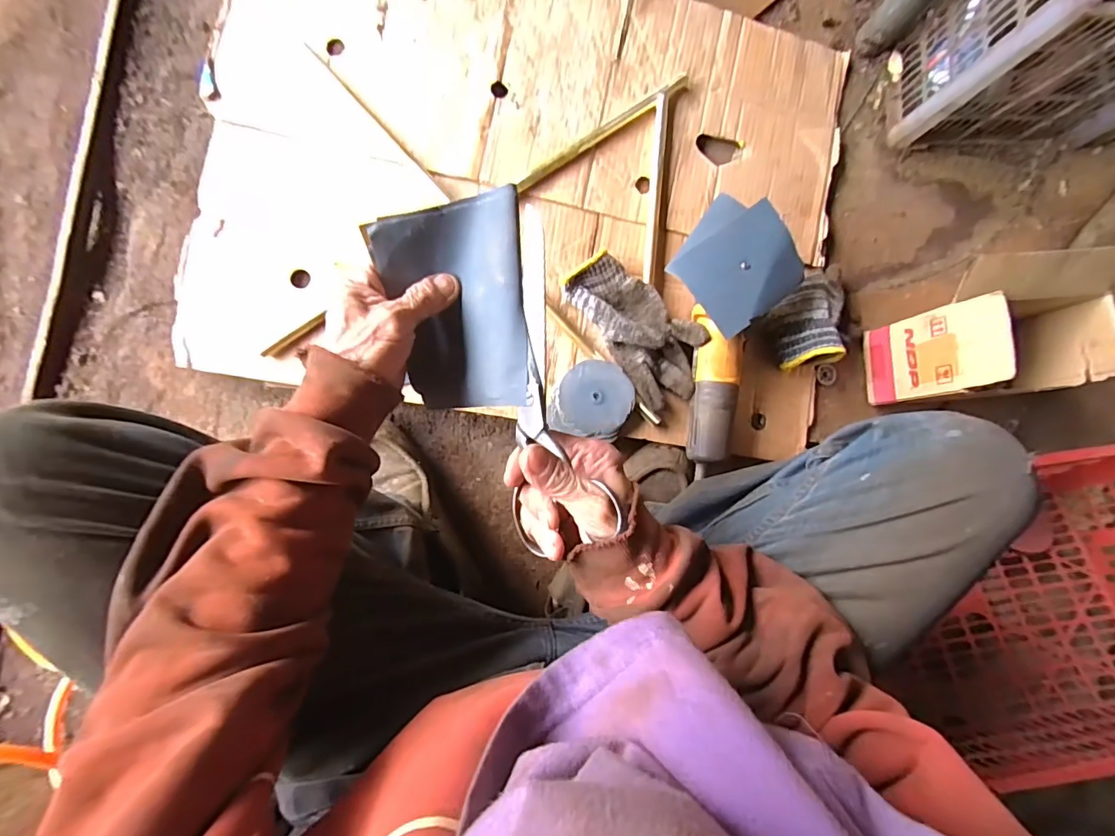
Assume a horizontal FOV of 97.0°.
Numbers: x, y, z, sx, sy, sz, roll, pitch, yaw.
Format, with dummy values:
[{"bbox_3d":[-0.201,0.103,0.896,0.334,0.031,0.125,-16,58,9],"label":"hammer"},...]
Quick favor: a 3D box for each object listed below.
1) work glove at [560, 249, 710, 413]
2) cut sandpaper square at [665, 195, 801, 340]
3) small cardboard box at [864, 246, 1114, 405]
[{"bbox_3d":[0.110,-0.122,0.654,0.109,0.046,0.217,-36,92,-6],"label":"work glove"},{"bbox_3d":[0.222,-0.192,0.600,0.132,0.025,0.137,-41,93,-6],"label":"cut sandpaper square"},{"bbox_3d":[0.563,-0.108,0.630,0.226,0.195,0.160,-8,90,-6],"label":"small cardboard box"}]

